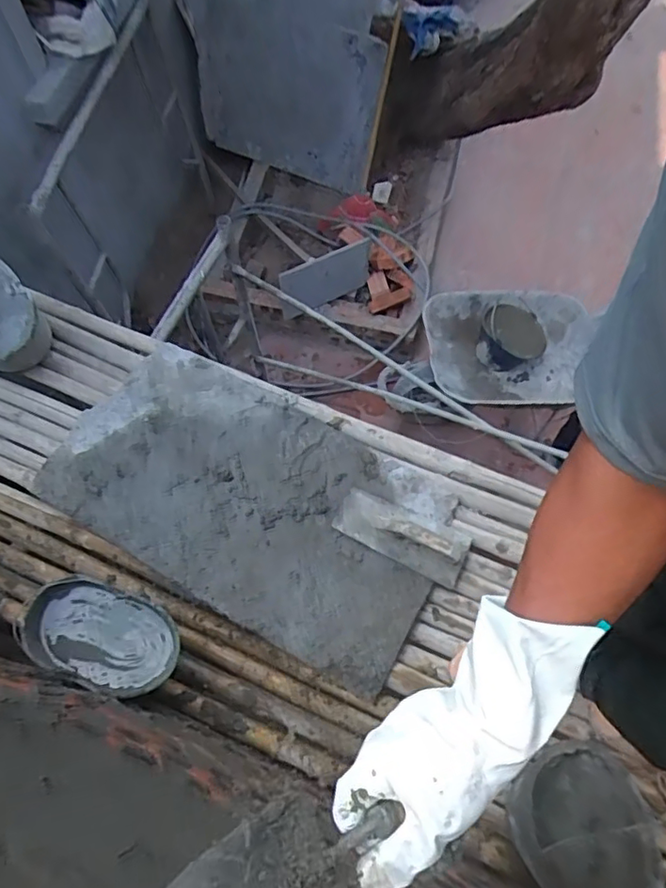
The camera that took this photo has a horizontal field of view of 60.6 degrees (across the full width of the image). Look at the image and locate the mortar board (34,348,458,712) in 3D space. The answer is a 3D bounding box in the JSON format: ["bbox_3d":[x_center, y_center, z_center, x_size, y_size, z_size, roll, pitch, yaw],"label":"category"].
[{"bbox_3d":[-0.201,0.118,1.331,0.904,0.058,0.519,25,66,12],"label":"mortar board"}]

